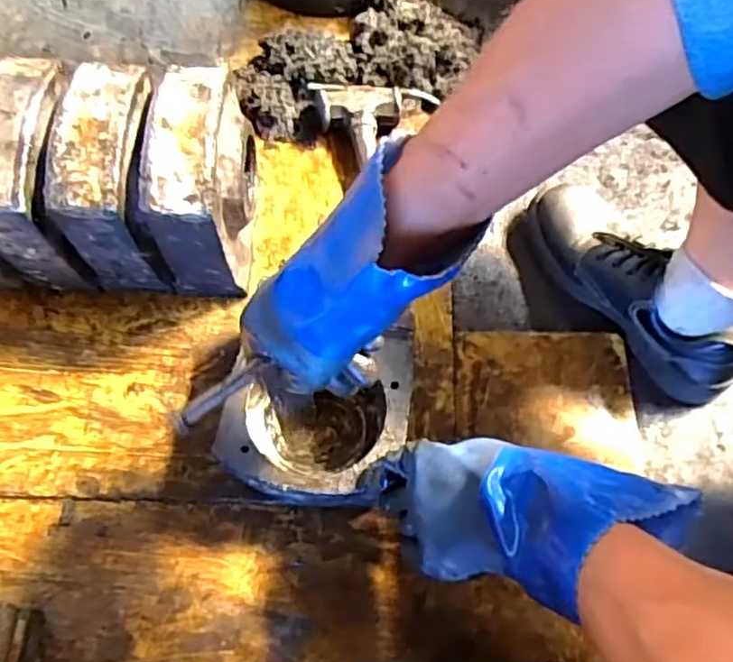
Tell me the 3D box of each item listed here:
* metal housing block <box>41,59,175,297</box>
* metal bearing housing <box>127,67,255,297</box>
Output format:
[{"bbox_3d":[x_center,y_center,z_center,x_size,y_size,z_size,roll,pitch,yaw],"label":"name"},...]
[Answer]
[{"bbox_3d":[-0.237,-0.140,0.653,0.074,0.189,0.155,0,65,-2],"label":"metal housing block"},{"bbox_3d":[-0.156,-0.138,0.656,0.094,0.192,0.155,4,65,-1],"label":"metal bearing housing"}]

